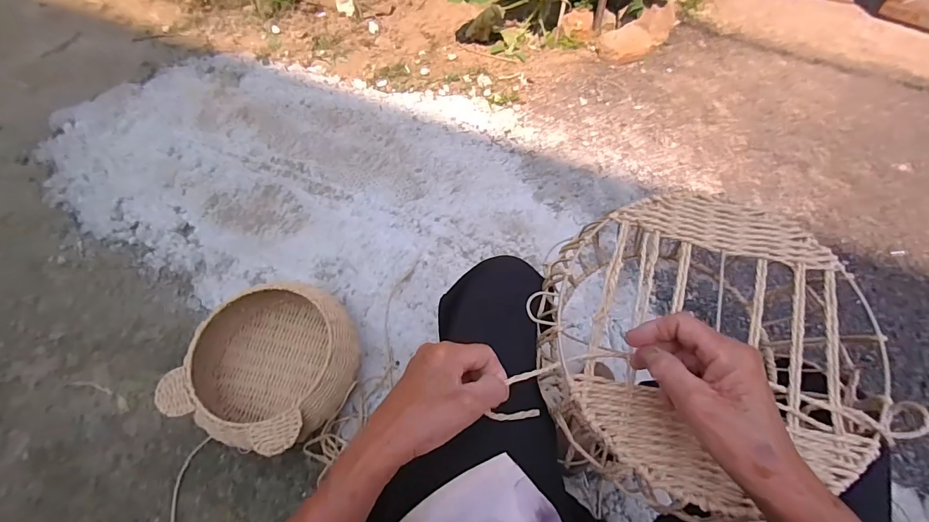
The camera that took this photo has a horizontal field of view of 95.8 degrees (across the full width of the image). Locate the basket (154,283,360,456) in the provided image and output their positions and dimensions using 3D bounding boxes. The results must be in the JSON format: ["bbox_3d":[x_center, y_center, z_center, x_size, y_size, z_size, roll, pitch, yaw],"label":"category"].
[{"bbox_3d":[-0.359,0.191,0.792,0.313,0.148,0.286,2,56,-4],"label":"basket"}]

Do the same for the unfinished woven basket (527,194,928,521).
[{"bbox_3d":[0.219,0.079,0.395,0.294,0.108,0.269,2,56,-4],"label":"unfinished woven basket"}]

